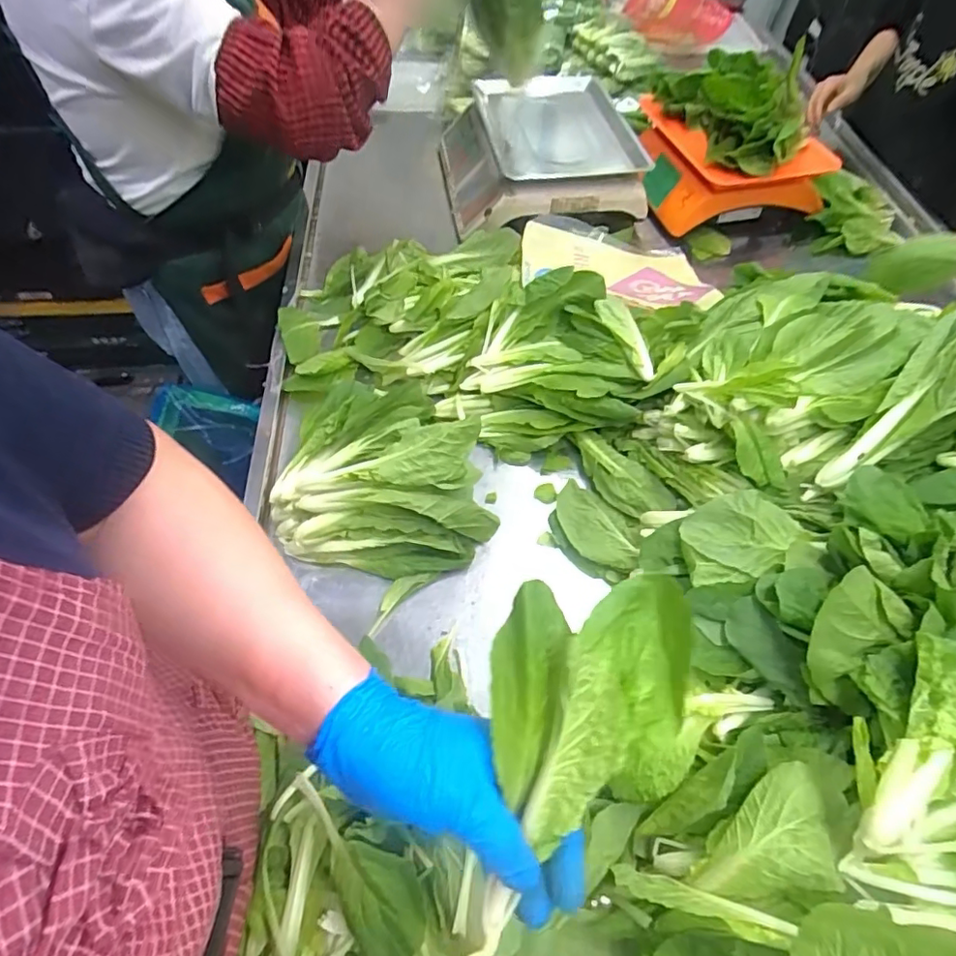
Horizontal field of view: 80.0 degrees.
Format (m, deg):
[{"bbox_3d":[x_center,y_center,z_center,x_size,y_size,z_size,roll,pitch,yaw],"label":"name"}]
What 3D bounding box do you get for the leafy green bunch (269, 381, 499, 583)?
[{"bbox_3d":[-0.105,-0.010,0.624,0.220,0.104,0.208,-2,56,-4],"label":"leafy green bunch"}]

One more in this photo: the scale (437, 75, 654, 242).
[{"bbox_3d":[0.104,-0.594,1.033,0.316,0.131,0.368,-7,56,-7],"label":"scale"}]

